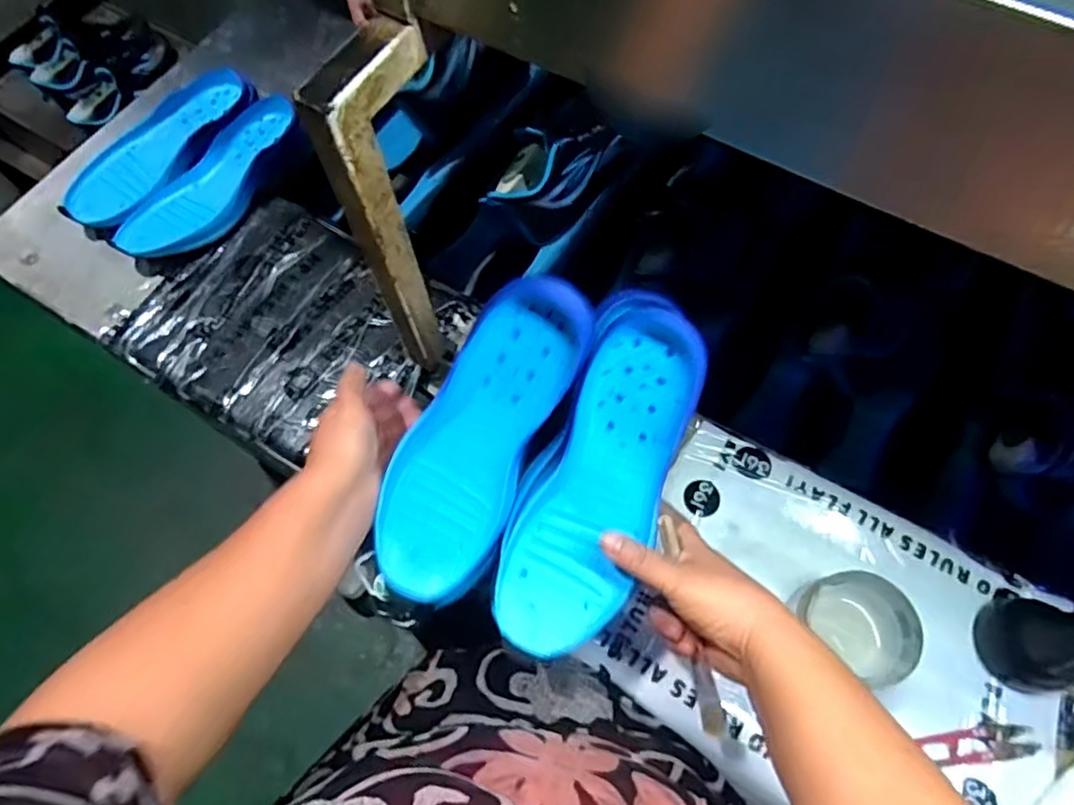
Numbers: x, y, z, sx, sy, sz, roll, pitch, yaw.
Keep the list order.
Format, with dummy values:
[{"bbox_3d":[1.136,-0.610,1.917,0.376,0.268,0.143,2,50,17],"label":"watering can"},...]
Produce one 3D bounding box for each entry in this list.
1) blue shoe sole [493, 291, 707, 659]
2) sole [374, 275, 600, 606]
[{"bbox_3d":[0.042,0.050,0.438,0.090,0.026,0.245,22,94,10],"label":"blue shoe sole"},{"bbox_3d":[-0.042,0.027,0.452,0.083,0.033,0.241,30,102,13],"label":"sole"}]

